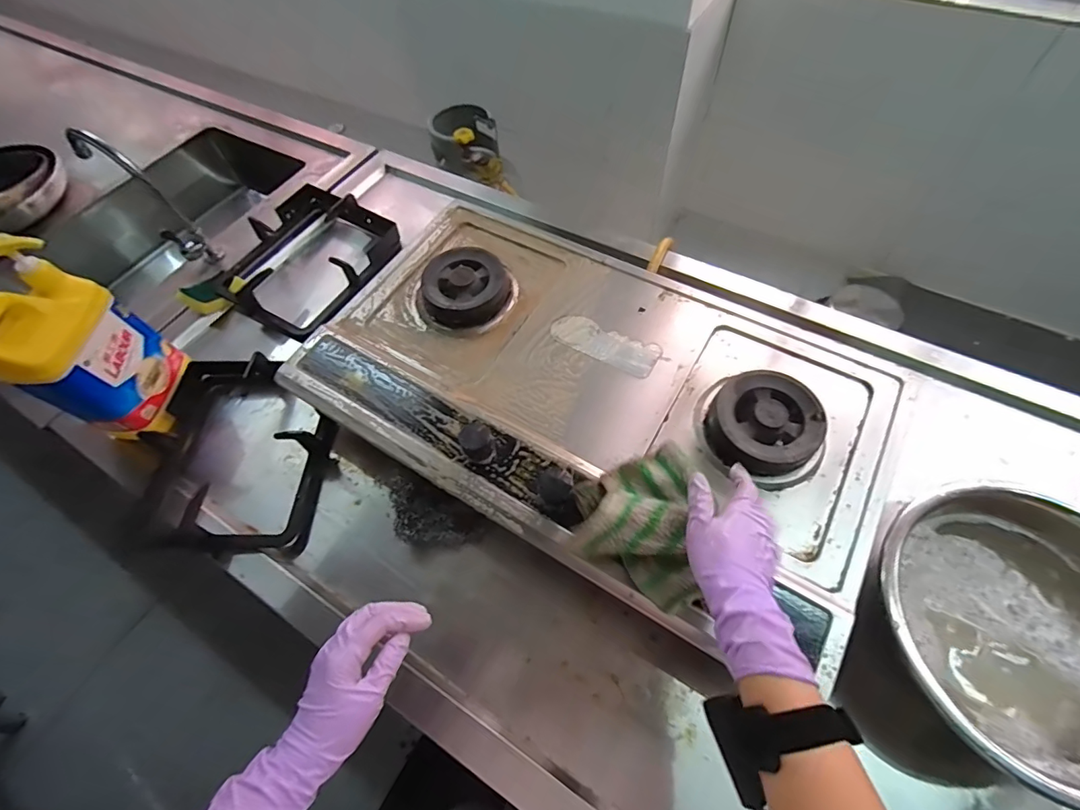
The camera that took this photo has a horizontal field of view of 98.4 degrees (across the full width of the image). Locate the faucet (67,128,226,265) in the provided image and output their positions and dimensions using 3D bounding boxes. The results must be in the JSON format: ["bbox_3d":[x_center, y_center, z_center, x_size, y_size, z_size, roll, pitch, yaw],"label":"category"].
[{"bbox_3d":[-0.693,-0.375,0.805,0.147,0.235,0.057,35,68,20],"label":"faucet"}]

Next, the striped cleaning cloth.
[{"bbox_3d":[0.095,0.113,0.476,0.118,0.059,0.157,5,61,6],"label":"striped cleaning cloth"}]

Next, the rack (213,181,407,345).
[{"bbox_3d":[-0.421,-0.274,0.850,0.247,0.067,0.300,27,66,17],"label":"rack"}]

